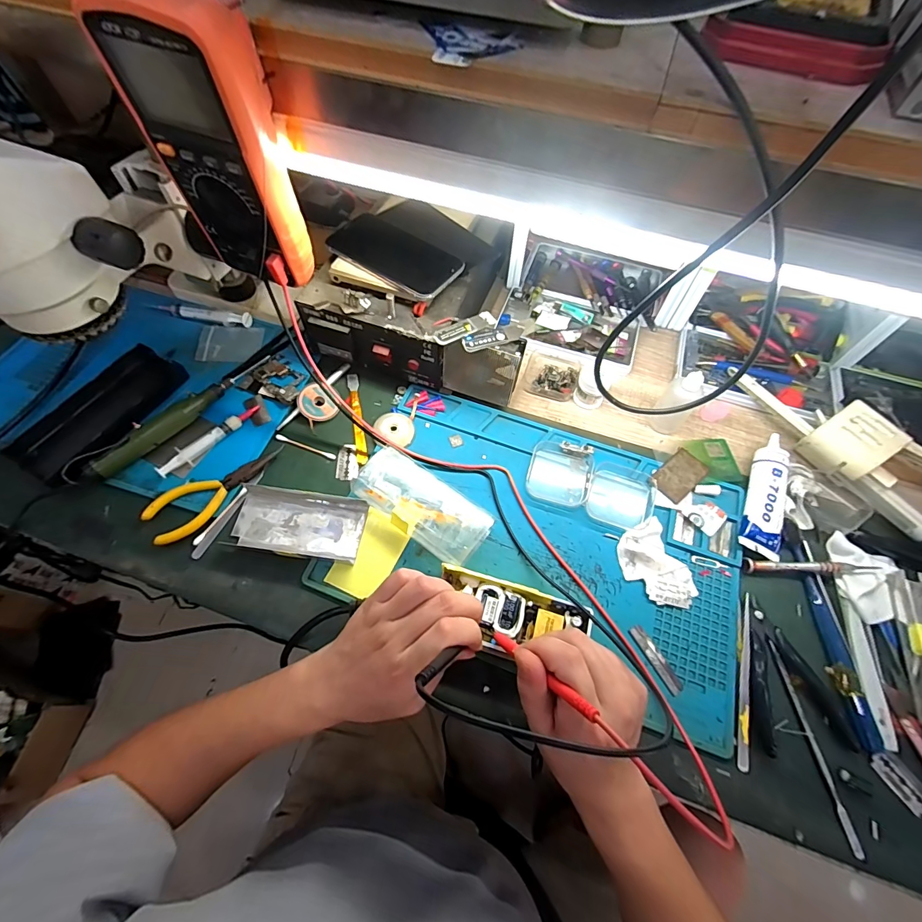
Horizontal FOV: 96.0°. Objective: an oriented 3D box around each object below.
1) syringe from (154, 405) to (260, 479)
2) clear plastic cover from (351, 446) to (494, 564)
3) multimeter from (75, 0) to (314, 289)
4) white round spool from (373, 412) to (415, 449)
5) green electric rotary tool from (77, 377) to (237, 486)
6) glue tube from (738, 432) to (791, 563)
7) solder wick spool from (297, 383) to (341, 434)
[{"bbox_3d":[-0.264,-0.023,0.439,0.014,0.016,0.114,40,67,18],"label":"syringe"},{"bbox_3d":[-0.039,0.043,0.401,0.132,0.031,0.060,34,66,15],"label":"clear plastic cover"},{"bbox_3d":[-0.169,-0.216,0.300,0.088,0.174,0.046,19,63,8],"label":"multimeter"},{"bbox_3d":[-0.073,-0.035,0.456,0.042,0.013,0.044,1,62,-2],"label":"white round spool"},{"bbox_3d":[-0.314,-0.035,0.437,0.020,0.022,0.162,39,67,17],"label":"green electric rotary tool"},{"bbox_3d":[0.310,0.029,0.421,0.037,0.028,0.134,19,63,8],"label":"glue tube"},{"bbox_3d":[-0.162,-0.065,0.467,0.044,0.009,0.044,5,73,-18],"label":"solder wick spool"}]

